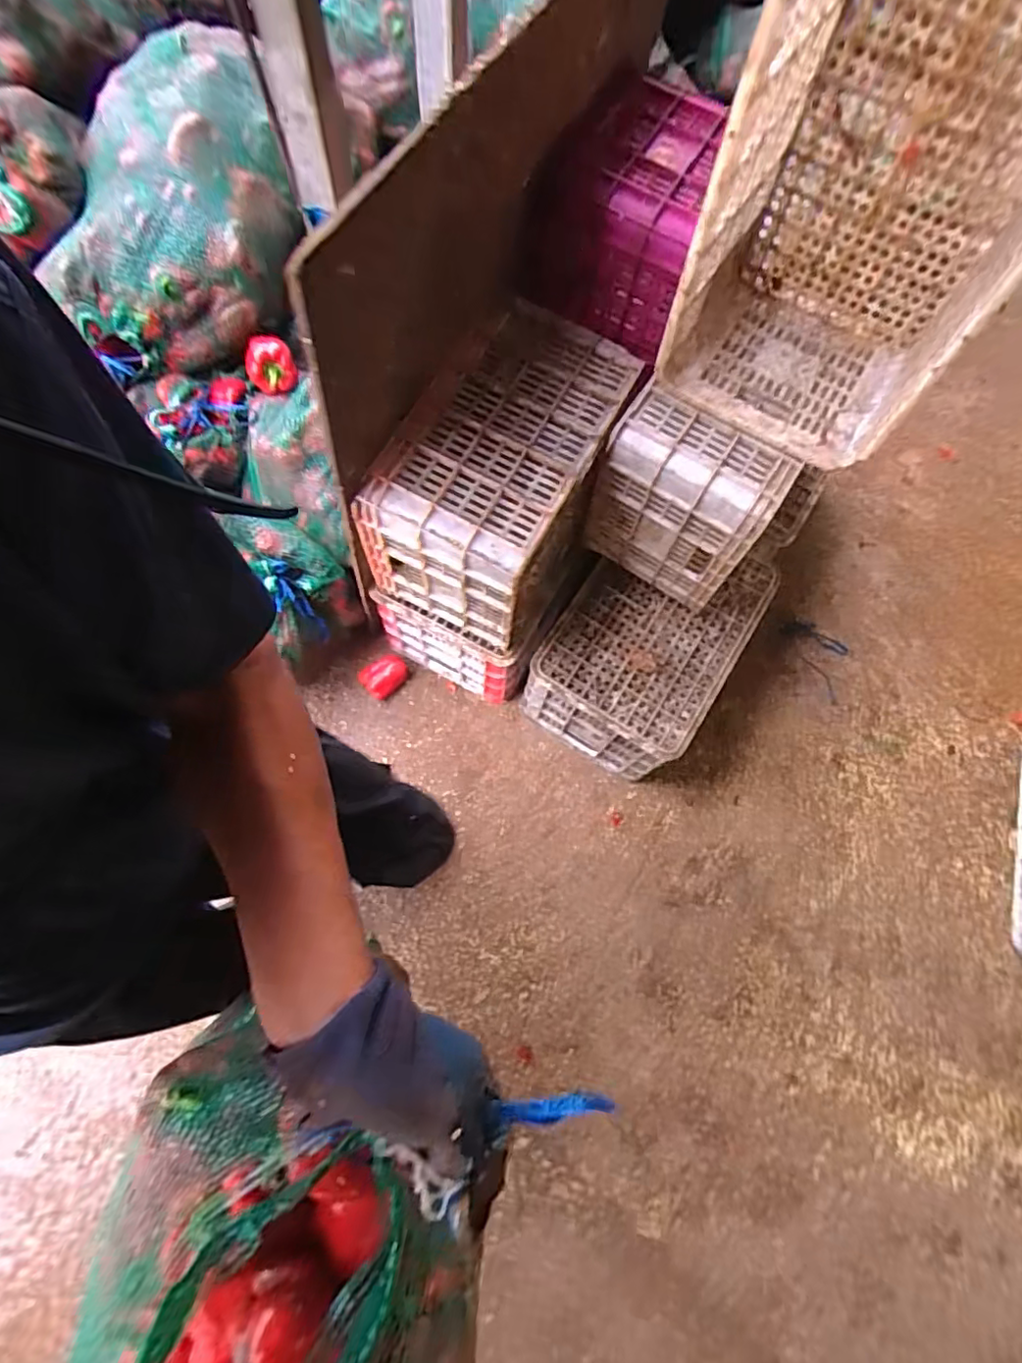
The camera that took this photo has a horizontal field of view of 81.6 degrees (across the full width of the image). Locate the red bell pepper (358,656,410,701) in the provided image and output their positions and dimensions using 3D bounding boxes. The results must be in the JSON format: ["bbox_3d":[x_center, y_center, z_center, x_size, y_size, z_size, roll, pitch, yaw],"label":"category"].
[{"bbox_3d":[-0.309,-0.011,1.448,0.116,0.061,0.091,-30,76,-11],"label":"red bell pepper"}]

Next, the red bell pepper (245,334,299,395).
[{"bbox_3d":[-0.461,-0.602,1.136,0.092,0.077,0.081,-21,75,-8],"label":"red bell pepper"}]

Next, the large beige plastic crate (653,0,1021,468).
[{"bbox_3d":[0.472,-0.614,0.768,0.344,0.527,0.324,34,75,8],"label":"large beige plastic crate"}]

